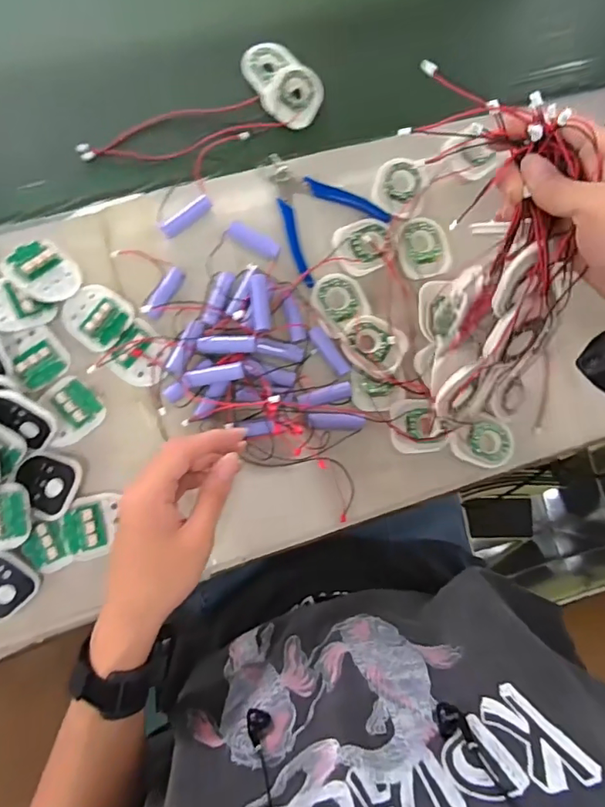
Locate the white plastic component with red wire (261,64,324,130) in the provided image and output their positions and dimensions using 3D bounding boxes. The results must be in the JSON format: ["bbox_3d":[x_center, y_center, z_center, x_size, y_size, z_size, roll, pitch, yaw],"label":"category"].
[{"bbox_3d":[-0.009,-0.302,0.500,0.052,0.017,0.065,30,81,-2],"label":"white plastic component with red wire"}]

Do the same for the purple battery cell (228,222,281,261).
[{"bbox_3d":[-0.044,-0.147,0.464,0.048,0.018,0.016,24,81,-3],"label":"purple battery cell"}]

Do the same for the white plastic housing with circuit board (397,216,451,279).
[{"bbox_3d":[0.114,-0.148,0.486,0.049,0.009,0.057,-15,85,-8],"label":"white plastic housing with circuit board"}]

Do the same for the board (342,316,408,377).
[{"bbox_3d":[0.064,-0.053,0.463,0.057,0.013,0.049,25,81,-3],"label":"board"}]

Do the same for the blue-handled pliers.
[{"bbox_3d":[0.005,-0.183,0.475,0.102,0.008,0.115,-44,90,-10],"label":"blue-handled pliers"}]

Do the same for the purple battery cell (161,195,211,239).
[{"bbox_3d":[-0.104,-0.169,0.464,0.050,0.012,0.011,-41,89,-9],"label":"purple battery cell"}]

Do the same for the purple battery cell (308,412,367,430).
[{"bbox_3d":[0.031,0.016,0.451,0.051,0.015,0.014,3,83,-6],"label":"purple battery cell"}]

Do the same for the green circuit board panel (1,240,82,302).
[{"bbox_3d":[-0.219,-0.113,0.434,0.056,0.010,0.049,40,66,-14],"label":"green circuit board panel"}]

